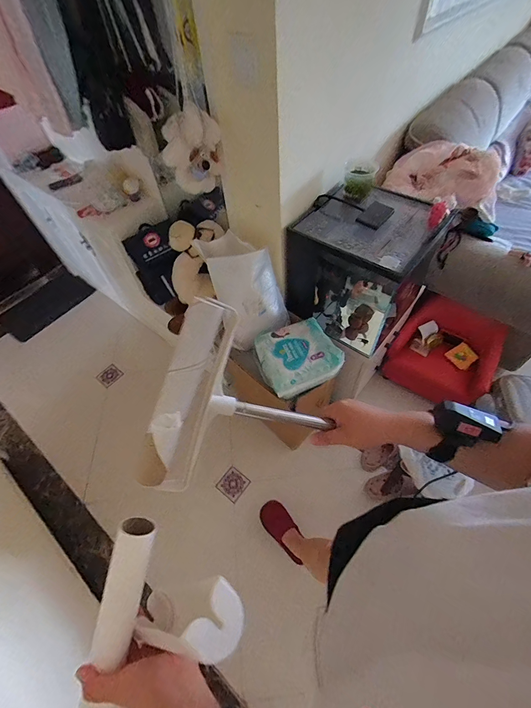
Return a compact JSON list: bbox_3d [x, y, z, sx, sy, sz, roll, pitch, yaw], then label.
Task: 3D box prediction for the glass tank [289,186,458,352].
[{"bbox_3d":[0.345,-0.344,1.217,0.428,0.473,0.393,34,63,24],"label":"glass tank"}]

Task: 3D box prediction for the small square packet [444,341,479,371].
[{"bbox_3d":[1.000,0.009,1.581,0.132,0.031,0.112,-30,58,-17],"label":"small square packet"}]

